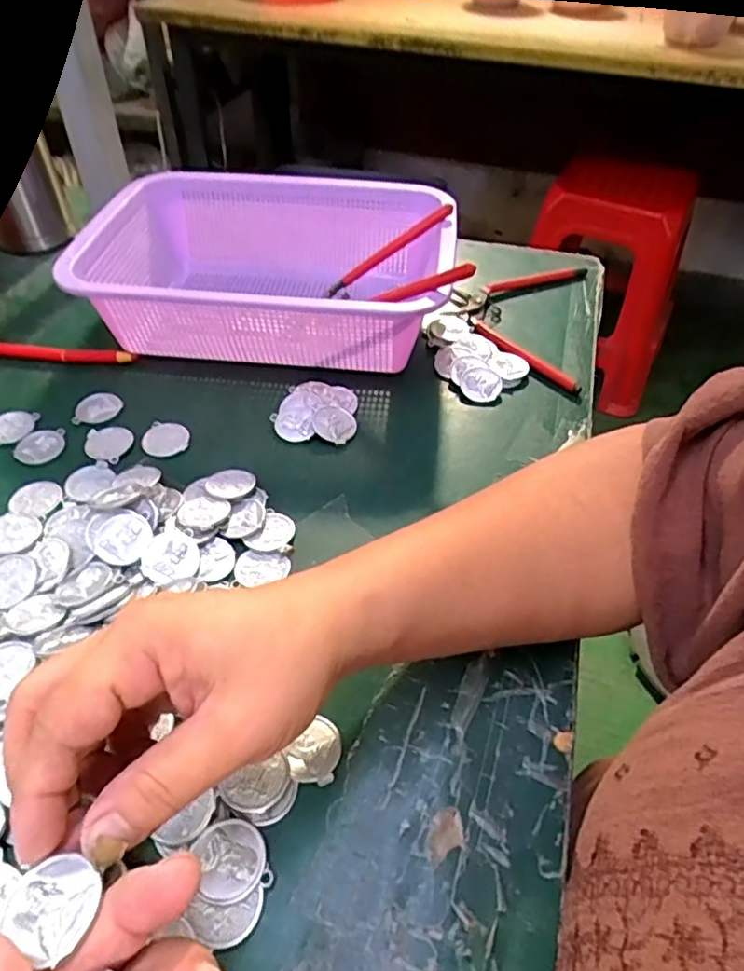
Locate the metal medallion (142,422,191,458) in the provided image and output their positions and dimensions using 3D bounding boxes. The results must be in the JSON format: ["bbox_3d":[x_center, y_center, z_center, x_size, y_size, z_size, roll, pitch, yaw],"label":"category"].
[{"bbox_3d":[-0.134,-0.030,0.406,0.029,0.005,0.028,1,47,-1],"label":"metal medallion"}]

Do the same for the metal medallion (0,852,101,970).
[{"bbox_3d":[-0.093,0.121,0.182,0.025,0.005,0.023,22,50,18],"label":"metal medallion"}]

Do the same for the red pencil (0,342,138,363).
[{"bbox_3d":[-0.257,-0.101,0.466,0.163,0.011,0.015,8,47,6],"label":"red pencil"}]

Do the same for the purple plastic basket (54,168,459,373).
[{"bbox_3d":[-0.075,-0.160,0.478,0.257,0.078,0.191,6,47,4],"label":"purple plastic basket"}]

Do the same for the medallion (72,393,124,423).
[{"bbox_3d":[-0.187,-0.053,0.426,0.033,0.004,0.025,-19,50,-18],"label":"medallion"}]

